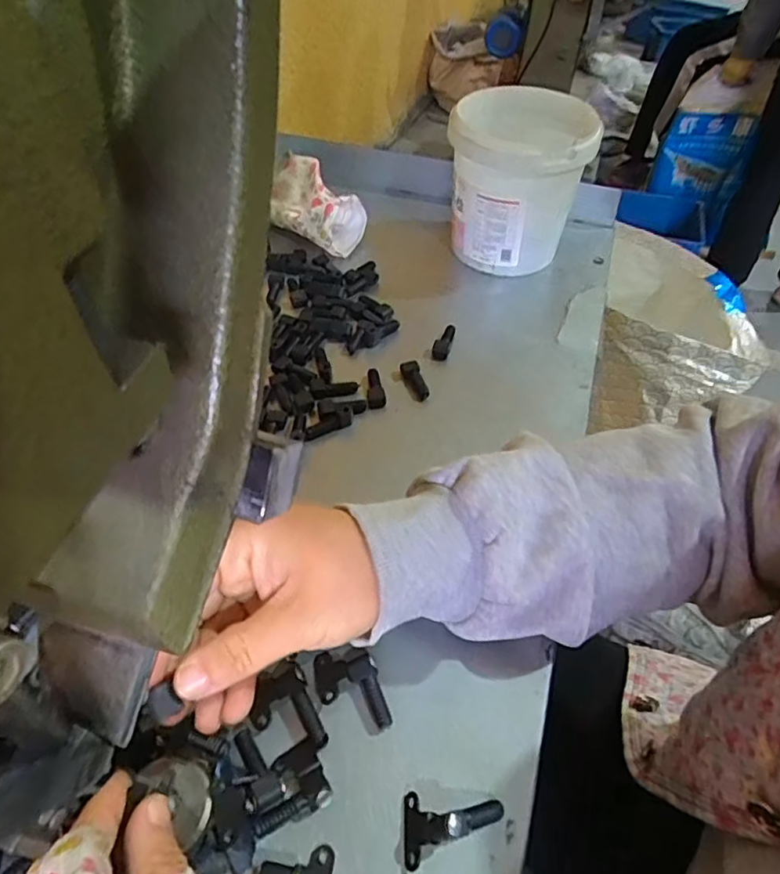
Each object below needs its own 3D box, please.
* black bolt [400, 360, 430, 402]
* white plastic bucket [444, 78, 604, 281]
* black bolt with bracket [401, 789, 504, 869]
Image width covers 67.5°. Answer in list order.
[{"bbox_3d":[0.019,-0.044,0.449,0.015,0.009,0.037,-11,50,-12],"label":"black bolt"},{"bbox_3d":[0.113,-0.234,0.542,0.122,0.125,0.131,1,49,-1],"label":"white plastic bucket"},{"bbox_3d":[0.029,0.173,0.256,0.045,0.022,0.027,3,49,0],"label":"black bolt with bracket"}]

